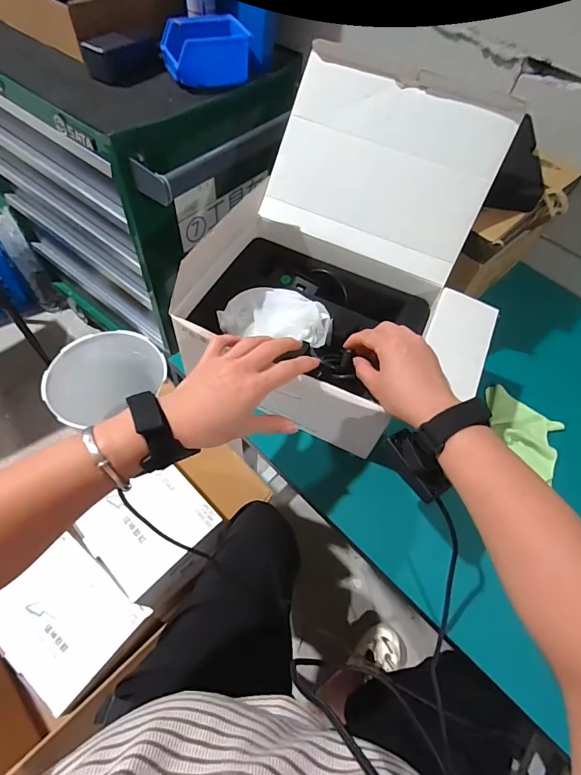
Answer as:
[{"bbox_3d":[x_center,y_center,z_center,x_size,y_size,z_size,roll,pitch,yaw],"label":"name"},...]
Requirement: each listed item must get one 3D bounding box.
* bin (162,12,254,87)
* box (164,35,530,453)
[{"bbox_3d":[-0.152,-0.610,0.737,0.148,0.068,0.115,-15,61,-14],"label":"bin"},{"bbox_3d":[0.088,-0.150,0.494,0.331,0.249,0.342,24,59,10],"label":"box"}]

